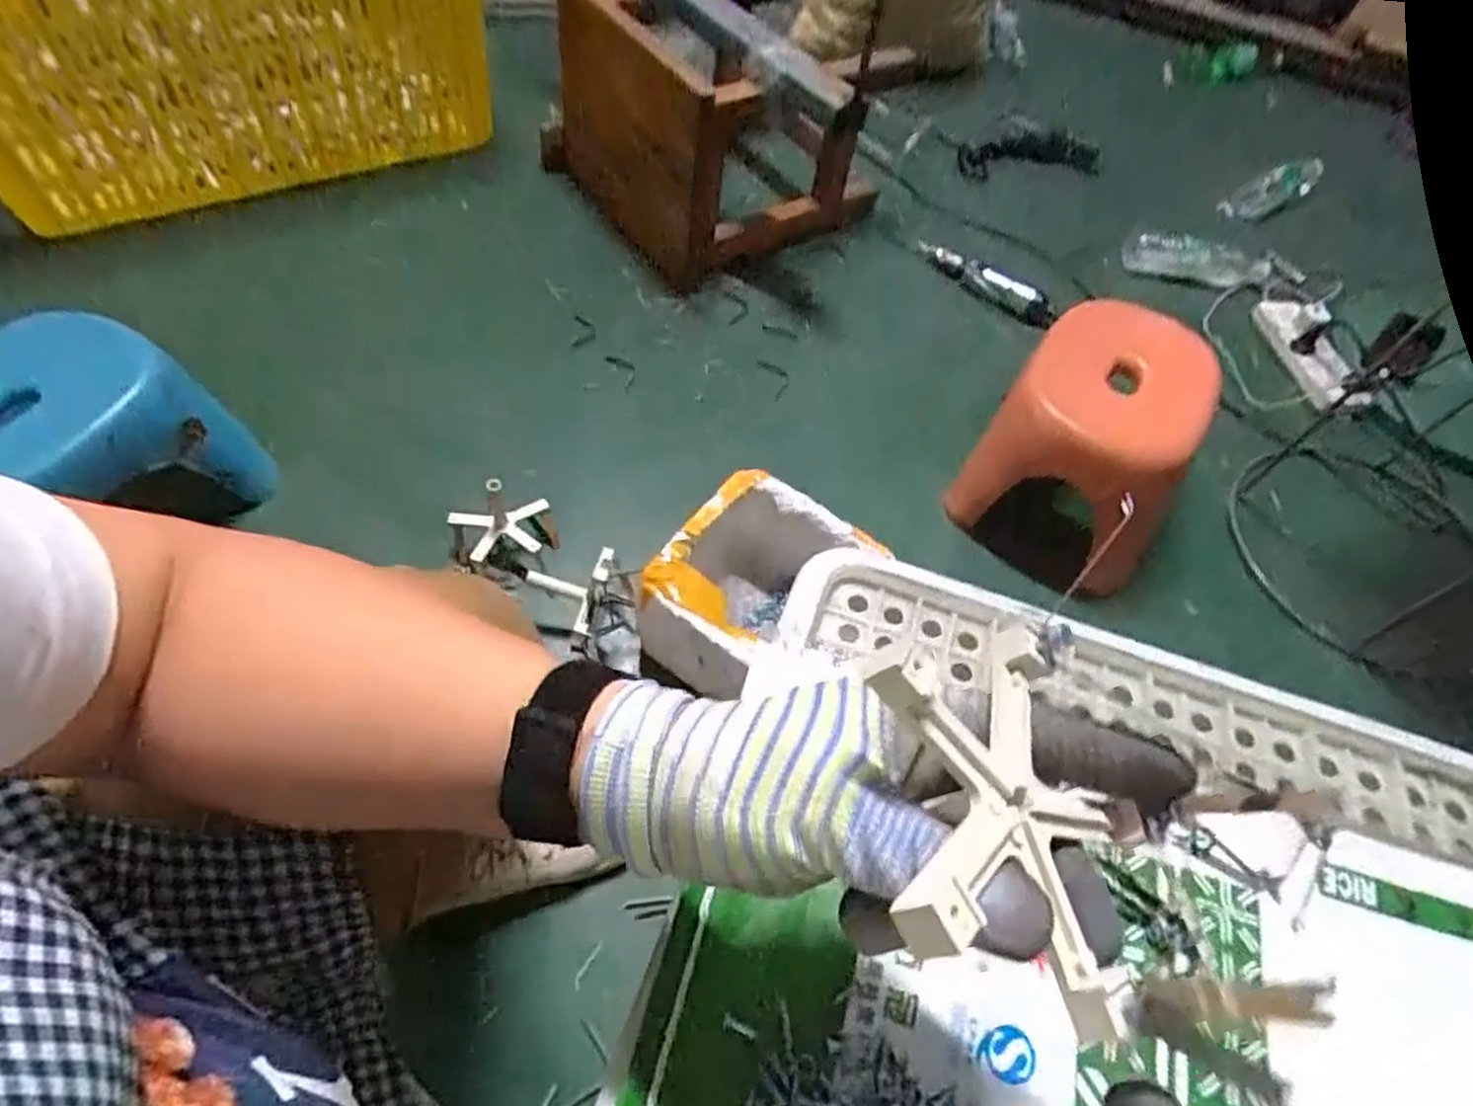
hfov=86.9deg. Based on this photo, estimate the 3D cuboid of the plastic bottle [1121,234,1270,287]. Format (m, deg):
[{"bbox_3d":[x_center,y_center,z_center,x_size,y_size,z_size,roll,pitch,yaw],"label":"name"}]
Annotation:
[{"bbox_3d":[0.737,-0.470,1.255,0.235,0.069,0.071,14,56,4],"label":"plastic bottle"}]

